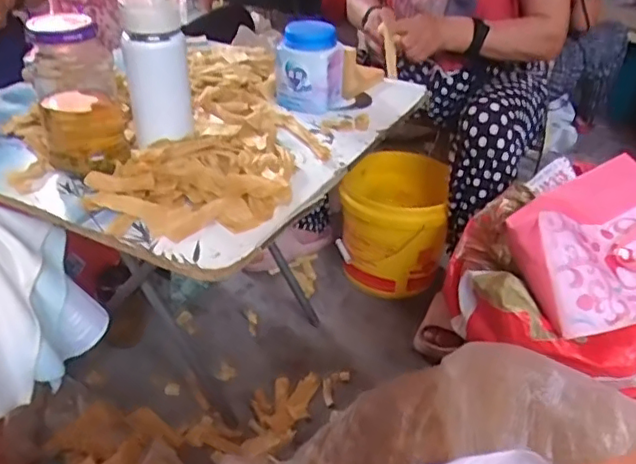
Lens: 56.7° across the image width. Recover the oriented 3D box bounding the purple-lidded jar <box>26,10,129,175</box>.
[{"bbox_3d":[-0.280,-0.158,0.691,0.090,0.176,0.099,-6,36,-12],"label":"purple-lidded jar"}]

